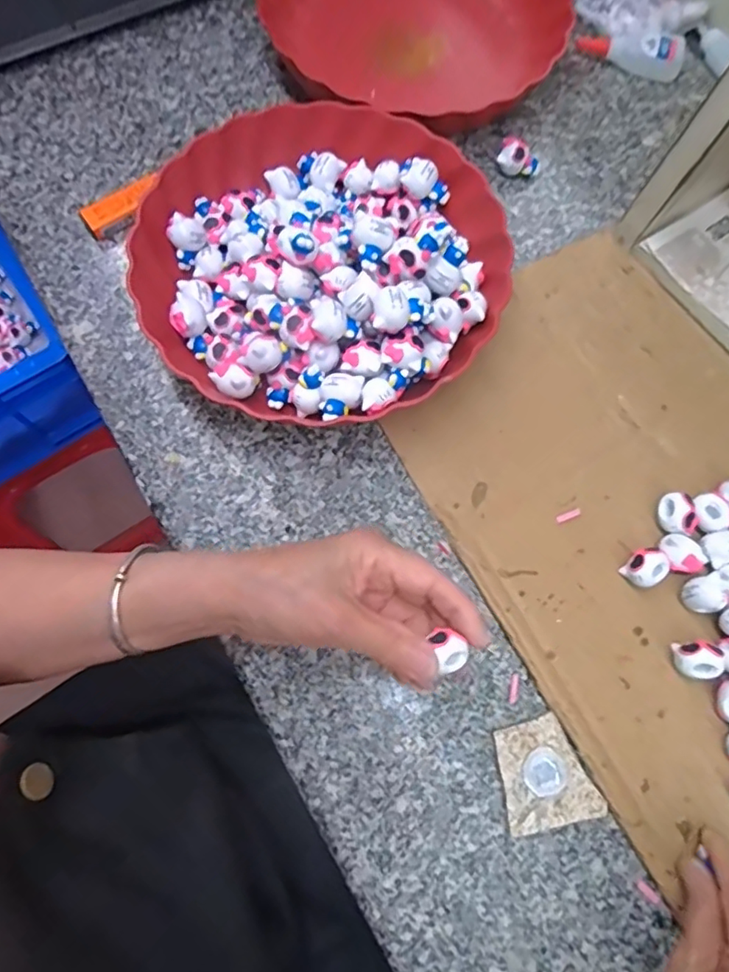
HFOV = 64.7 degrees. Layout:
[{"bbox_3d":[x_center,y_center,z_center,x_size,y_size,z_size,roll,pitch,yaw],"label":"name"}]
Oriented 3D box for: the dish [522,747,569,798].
[{"bbox_3d":[0.104,0.165,0.331,0.023,0.005,0.025,0,74,-2],"label":"dish"}]

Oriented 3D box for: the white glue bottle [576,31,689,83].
[{"bbox_3d":[0.229,-0.376,0.492,0.087,0.020,0.032,20,75,4],"label":"white glue bottle"}]

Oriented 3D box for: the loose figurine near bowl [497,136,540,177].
[{"bbox_3d":[0.121,-0.256,0.450,0.033,0.023,0.022,19,75,4],"label":"loose figurine near bowl"}]

